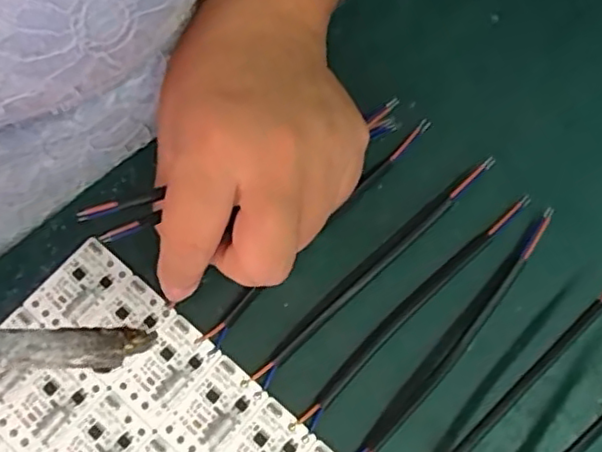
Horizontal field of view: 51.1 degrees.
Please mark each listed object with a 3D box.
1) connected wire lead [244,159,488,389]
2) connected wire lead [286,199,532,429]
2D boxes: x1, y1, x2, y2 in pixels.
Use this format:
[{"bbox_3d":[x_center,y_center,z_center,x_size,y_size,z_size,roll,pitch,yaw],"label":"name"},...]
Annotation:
[{"bbox_3d":[0.032,0.017,0.269,0.144,0.011,0.008,-42,78,-15],"label":"connected wire lead"},{"bbox_3d":[0.050,0.034,0.268,0.142,0.004,0.007,-42,78,-15],"label":"connected wire lead"}]

